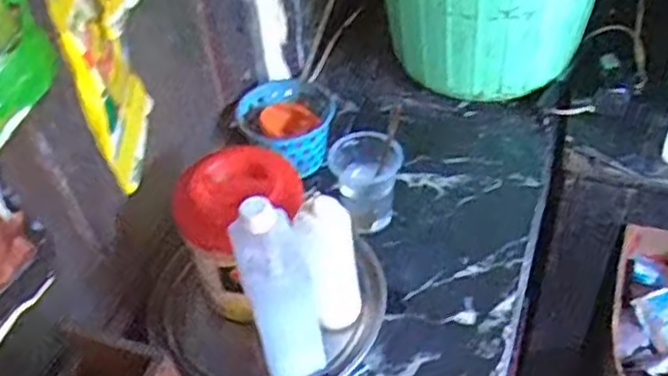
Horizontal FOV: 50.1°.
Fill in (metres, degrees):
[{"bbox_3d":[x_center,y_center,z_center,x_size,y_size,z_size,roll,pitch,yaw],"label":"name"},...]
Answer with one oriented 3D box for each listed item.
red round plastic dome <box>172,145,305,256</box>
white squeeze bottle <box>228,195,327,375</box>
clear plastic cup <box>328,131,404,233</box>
[{"bbox_3d":[-0.104,0.006,0.799,0.128,0.039,0.138,-3,45,3],"label":"red round plastic dome"},{"bbox_3d":[-0.055,0.116,0.744,0.064,0.220,0.091,-16,46,-10],"label":"white squeeze bottle"},{"bbox_3d":[0.035,-0.010,0.928,0.081,0.119,0.082,-3,45,3],"label":"clear plastic cup"}]

